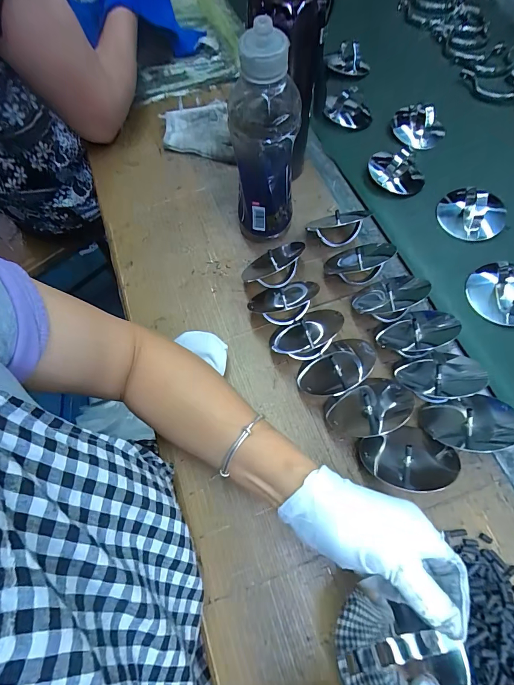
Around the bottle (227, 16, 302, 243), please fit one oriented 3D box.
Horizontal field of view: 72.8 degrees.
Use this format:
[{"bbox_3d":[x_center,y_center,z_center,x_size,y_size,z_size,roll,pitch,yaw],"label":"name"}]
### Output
[{"bbox_3d":[0.008,-0.200,0.375,0.067,0.224,0.069,-2,65,2],"label":"bottle"}]

